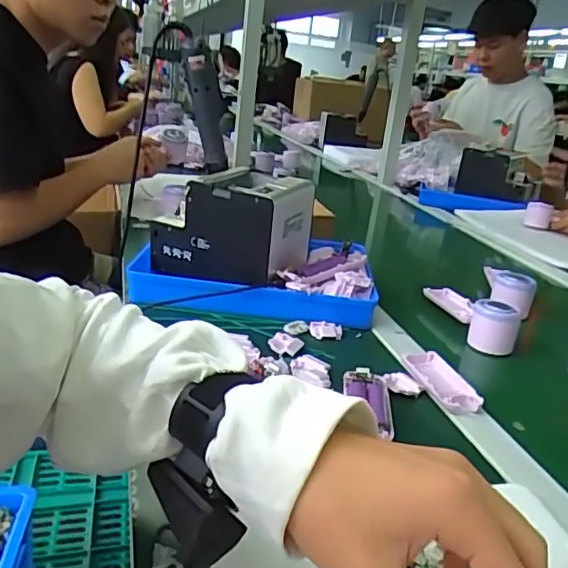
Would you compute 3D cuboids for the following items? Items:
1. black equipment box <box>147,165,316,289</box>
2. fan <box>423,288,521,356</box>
[{"bbox_3d":[-0.072,-0.082,0.775,0.192,0.119,0.152,14,22,20],"label":"black equipment box"},{"bbox_3d":[0.245,0.034,0.763,0.043,0.060,0.172,1,21,-12],"label":"fan"}]

